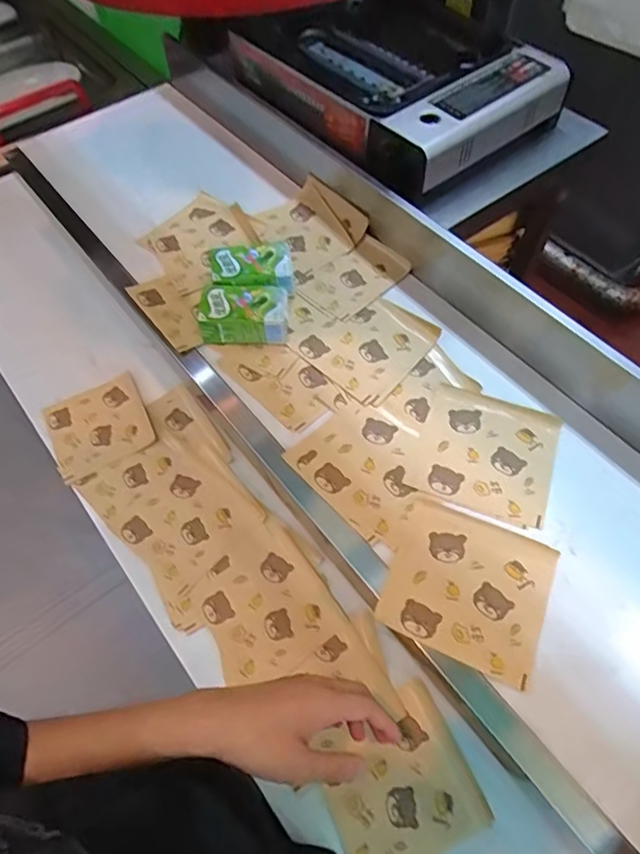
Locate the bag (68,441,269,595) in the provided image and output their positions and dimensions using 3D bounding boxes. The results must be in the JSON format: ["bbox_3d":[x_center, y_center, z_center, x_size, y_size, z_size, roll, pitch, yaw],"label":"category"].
[{"bbox_3d":[-0.201,0.103,0.724,0.221,0.014,0.140,36,67,21],"label":"bag"}]

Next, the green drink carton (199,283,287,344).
[{"bbox_3d":[-0.099,-0.146,0.702,0.115,0.044,0.072,-2,59,1],"label":"green drink carton"}]

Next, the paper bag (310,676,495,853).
[{"bbox_3d":[0.078,0.364,0.560,0.144,0.011,0.138,-24,63,-10],"label":"paper bag"}]

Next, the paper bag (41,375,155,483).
[{"bbox_3d":[-0.317,-0.001,0.781,0.135,0.011,0.137,-25,62,-13],"label":"paper bag"}]

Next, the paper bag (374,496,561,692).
[{"bbox_3d":[0.148,0.155,0.535,0.147,0.014,0.142,22,62,14],"label":"paper bag"}]

